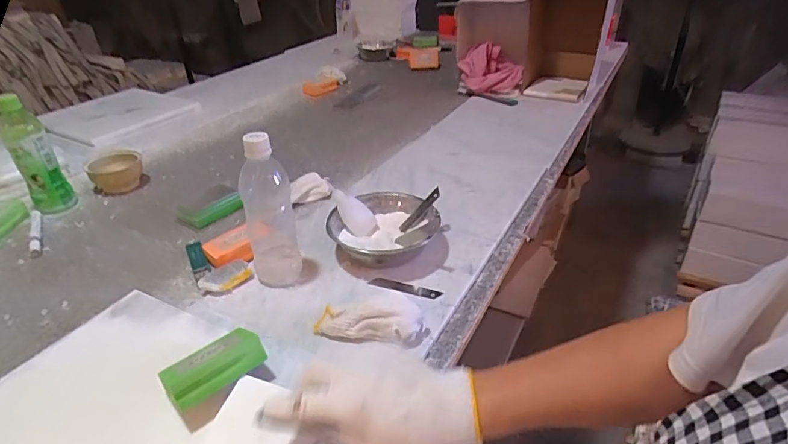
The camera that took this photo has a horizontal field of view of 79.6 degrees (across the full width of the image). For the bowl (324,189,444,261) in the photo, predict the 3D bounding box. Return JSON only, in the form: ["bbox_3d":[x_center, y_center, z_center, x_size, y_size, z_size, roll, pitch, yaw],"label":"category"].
[{"bbox_3d":[-0.016,0.015,0.705,0.155,0.054,0.150,0,33,0],"label":"bowl"}]

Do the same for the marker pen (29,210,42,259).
[{"bbox_3d":[-0.597,0.015,0.787,0.018,0.014,0.148,-18,37,-26],"label":"marker pen"}]

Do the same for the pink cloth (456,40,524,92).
[{"bbox_3d":[0.267,-0.406,1.297,0.157,0.127,0.123,-11,34,-13],"label":"pink cloth"}]

